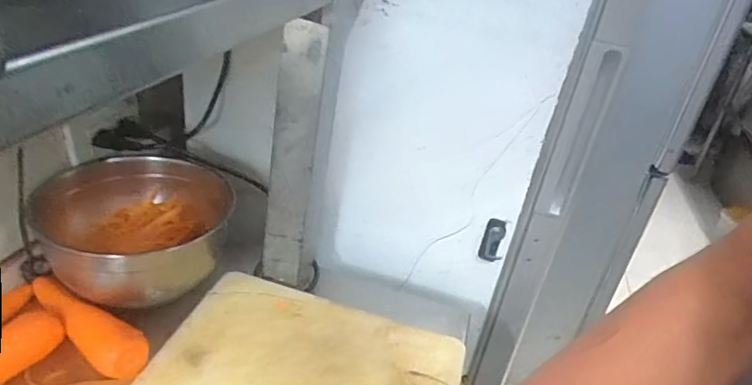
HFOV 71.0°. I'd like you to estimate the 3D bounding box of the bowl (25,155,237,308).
[{"bbox_3d":[-0.272,0.043,0.619,0.201,0.100,0.184,6,31,-3],"label":"bowl"}]

